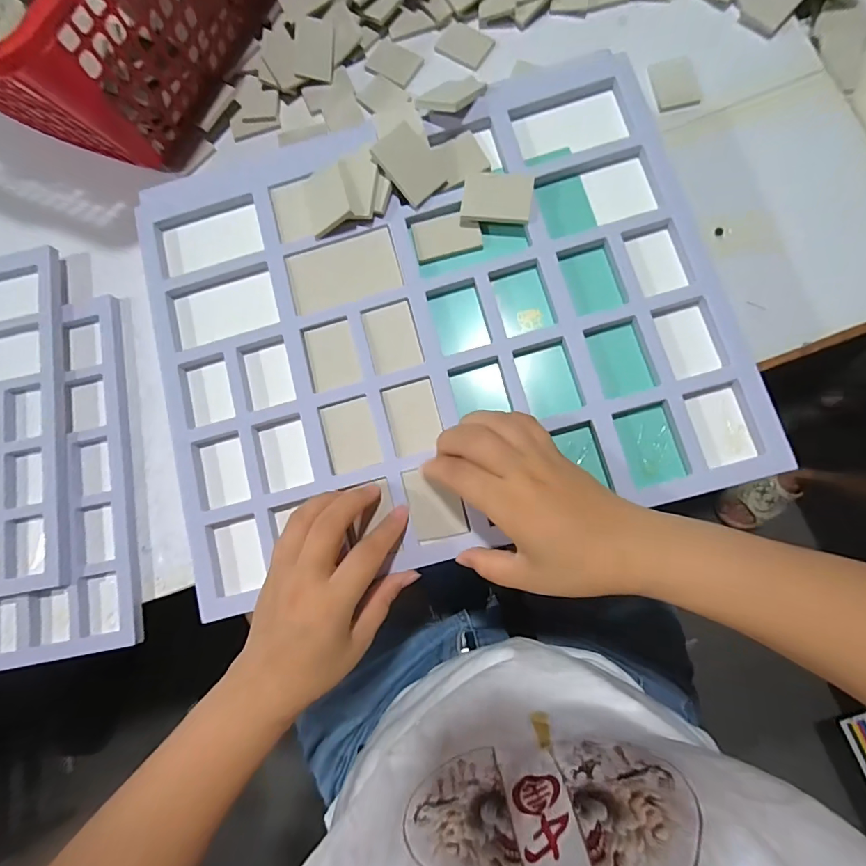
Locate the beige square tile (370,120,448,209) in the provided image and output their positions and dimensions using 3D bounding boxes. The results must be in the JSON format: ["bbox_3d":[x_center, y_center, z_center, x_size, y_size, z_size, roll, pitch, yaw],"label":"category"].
[{"bbox_3d":[-0.017,-0.211,0.356,0.043,0.004,0.054,-44,101,-14],"label":"beige square tile"}]

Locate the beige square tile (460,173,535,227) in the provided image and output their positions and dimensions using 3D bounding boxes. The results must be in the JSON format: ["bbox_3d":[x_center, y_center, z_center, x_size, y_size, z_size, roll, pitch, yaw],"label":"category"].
[{"bbox_3d":[0.050,-0.182,0.355,0.052,0.012,0.038,7,85,4],"label":"beige square tile"}]

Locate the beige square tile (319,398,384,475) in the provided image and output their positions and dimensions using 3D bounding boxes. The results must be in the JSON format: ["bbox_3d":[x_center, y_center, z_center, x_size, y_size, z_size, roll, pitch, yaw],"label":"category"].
[{"bbox_3d":[-0.062,0.002,0.340,0.038,0.006,0.052,-16,79,3],"label":"beige square tile"}]

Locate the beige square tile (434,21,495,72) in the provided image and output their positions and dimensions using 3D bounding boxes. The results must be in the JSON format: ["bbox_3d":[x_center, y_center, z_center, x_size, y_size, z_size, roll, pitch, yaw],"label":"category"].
[{"bbox_3d":[0.034,-0.410,0.478,0.055,0.004,0.041,36,86,10],"label":"beige square tile"}]

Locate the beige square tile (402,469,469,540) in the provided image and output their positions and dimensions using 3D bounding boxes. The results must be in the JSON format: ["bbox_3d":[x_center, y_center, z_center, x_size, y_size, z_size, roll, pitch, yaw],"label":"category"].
[{"bbox_3d":[0.001,0.050,0.327,0.036,0.005,0.051,-14,84,2],"label":"beige square tile"}]

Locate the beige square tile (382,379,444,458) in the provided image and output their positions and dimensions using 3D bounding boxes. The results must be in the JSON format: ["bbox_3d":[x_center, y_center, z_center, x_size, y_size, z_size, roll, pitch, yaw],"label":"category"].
[{"bbox_3d":[-0.014,-0.012,0.339,0.037,0.004,0.052,-15,80,4],"label":"beige square tile"}]

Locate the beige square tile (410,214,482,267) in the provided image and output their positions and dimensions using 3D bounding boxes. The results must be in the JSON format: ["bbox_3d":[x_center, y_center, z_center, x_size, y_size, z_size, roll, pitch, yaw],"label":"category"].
[{"bbox_3d":[0.011,-0.158,0.363,0.052,0.004,0.036,-14,80,4],"label":"beige square tile"}]

